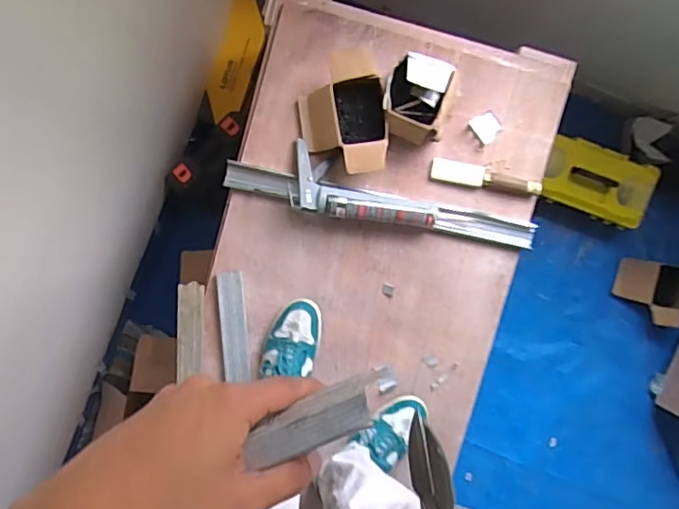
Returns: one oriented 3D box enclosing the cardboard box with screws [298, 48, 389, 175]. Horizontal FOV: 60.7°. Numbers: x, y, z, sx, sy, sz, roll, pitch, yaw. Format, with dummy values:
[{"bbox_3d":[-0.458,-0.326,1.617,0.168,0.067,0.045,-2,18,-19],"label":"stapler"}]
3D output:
[{"bbox_3d":[0.005,-0.269,1.127,0.162,0.089,0.223,-6,94,-1],"label":"cardboard box with screws"}]

